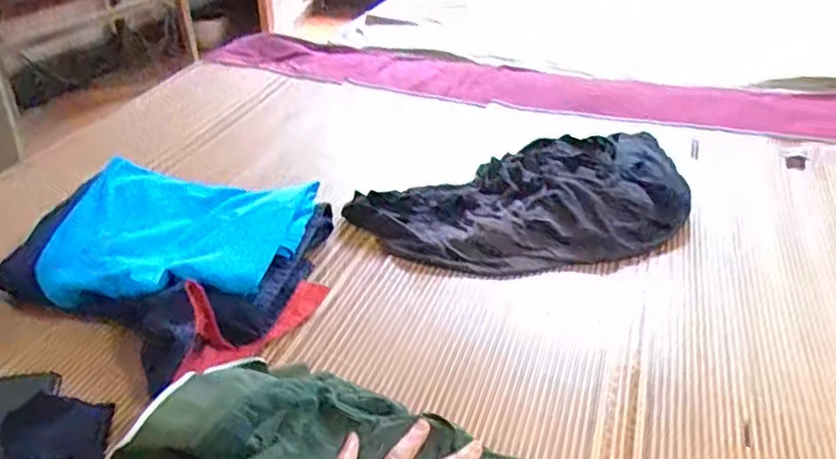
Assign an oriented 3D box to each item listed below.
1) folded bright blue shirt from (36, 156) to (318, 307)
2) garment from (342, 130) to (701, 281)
[{"bbox_3d":[-0.255,0.006,0.748,0.254,0.063,0.238,5,31,9],"label":"folded bright blue shirt"},{"bbox_3d":[0.161,-0.036,0.874,0.437,0.046,0.263,-20,36,-30],"label":"garment"}]

